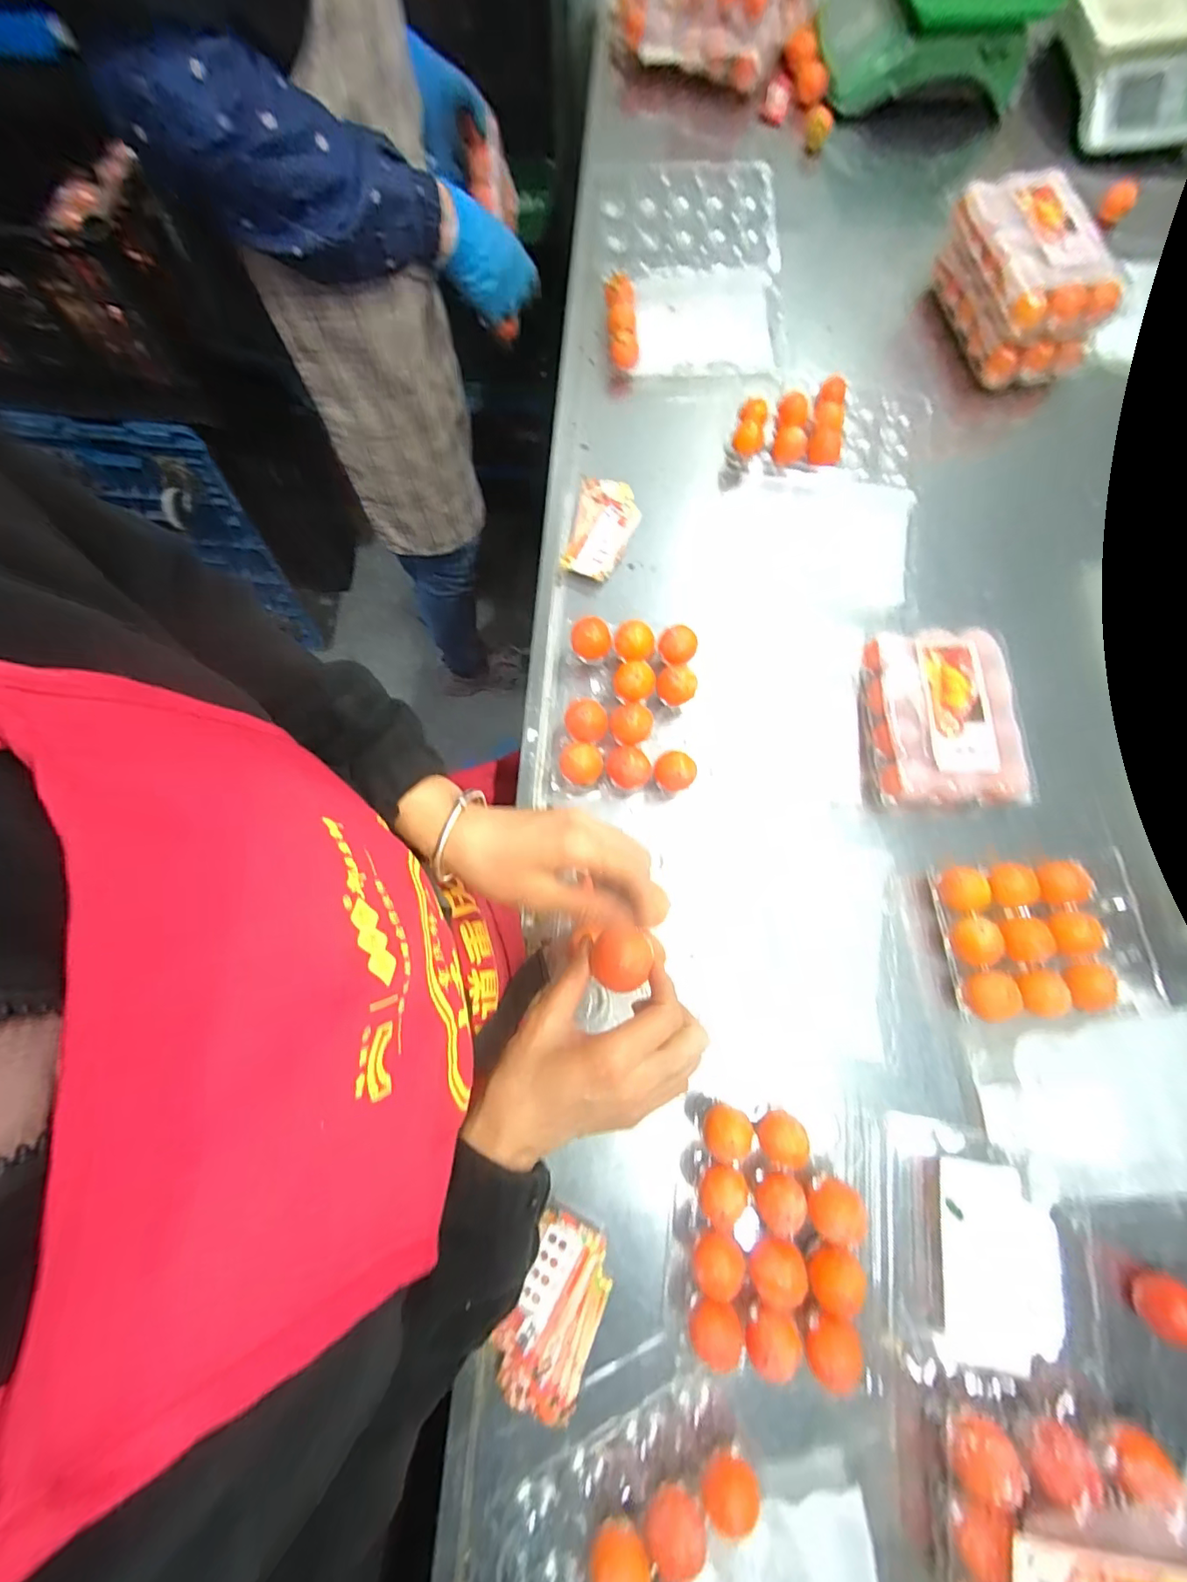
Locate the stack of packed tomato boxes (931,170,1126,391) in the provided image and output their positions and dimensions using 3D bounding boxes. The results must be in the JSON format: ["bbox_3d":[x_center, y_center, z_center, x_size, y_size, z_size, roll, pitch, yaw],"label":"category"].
[{"bbox_3d":[0.539,-0.639,0.677,0.136,0.109,0.224,-13,76,-4],"label":"stack of packed tomato boxes"}]

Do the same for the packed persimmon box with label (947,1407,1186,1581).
[{"bbox_3d":[0.348,0.525,0.369,0.184,0.057,0.134,7,76,1],"label":"packed persimmon box with label"}]

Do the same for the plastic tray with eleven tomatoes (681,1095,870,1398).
[{"bbox_3d":[0.146,0.353,0.428,0.132,0.044,0.171,5,76,1],"label":"plastic tray with eleven tomatoes"}]

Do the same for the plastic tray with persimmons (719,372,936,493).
[{"bbox_3d":[0.288,-0.436,0.650,0.253,0.045,0.148,2,76,0],"label":"plastic tray with persimmons"}]

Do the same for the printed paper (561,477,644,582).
[{"bbox_3d":[0.012,-0.308,0.632,0.074,0.027,0.133,11,76,2],"label":"printed paper"}]

